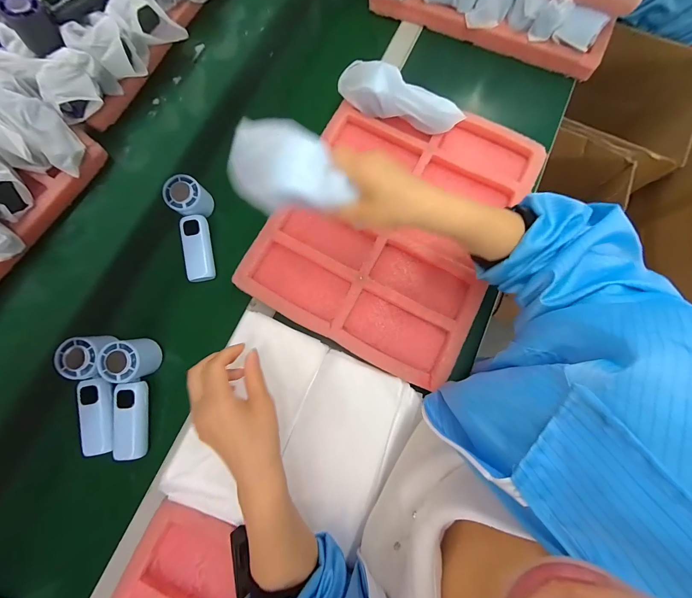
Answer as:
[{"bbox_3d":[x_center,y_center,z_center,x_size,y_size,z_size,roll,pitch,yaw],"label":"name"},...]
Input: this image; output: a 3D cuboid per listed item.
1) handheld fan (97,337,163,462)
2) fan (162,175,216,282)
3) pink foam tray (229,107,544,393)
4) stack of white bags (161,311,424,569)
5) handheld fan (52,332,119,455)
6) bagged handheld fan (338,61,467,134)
[{"bbox_3d":[-0.293,0.133,0.432,0.052,0.056,0.154,-1,90,-1],"label":"handheld fan"},{"bbox_3d":[-0.233,-0.104,0.486,0.049,0.051,0.154,-10,92,-3],"label":"fan"},{"bbox_3d":[0.073,-0.121,0.477,0.322,0.026,0.418,26,78,5],"label":"pink foam tray"},{"bbox_3d":[-0.060,0.176,0.395,0.258,0.027,0.240,24,78,4],"label":"stack of white bags"},{"bbox_3d":[-0.339,0.126,0.427,0.049,0.046,0.151,-8,92,-3],"label":"handheld fan"},{"bbox_3d":[0.085,-0.313,0.496,0.192,0.045,0.059,30,78,6],"label":"bagged handheld fan"}]

